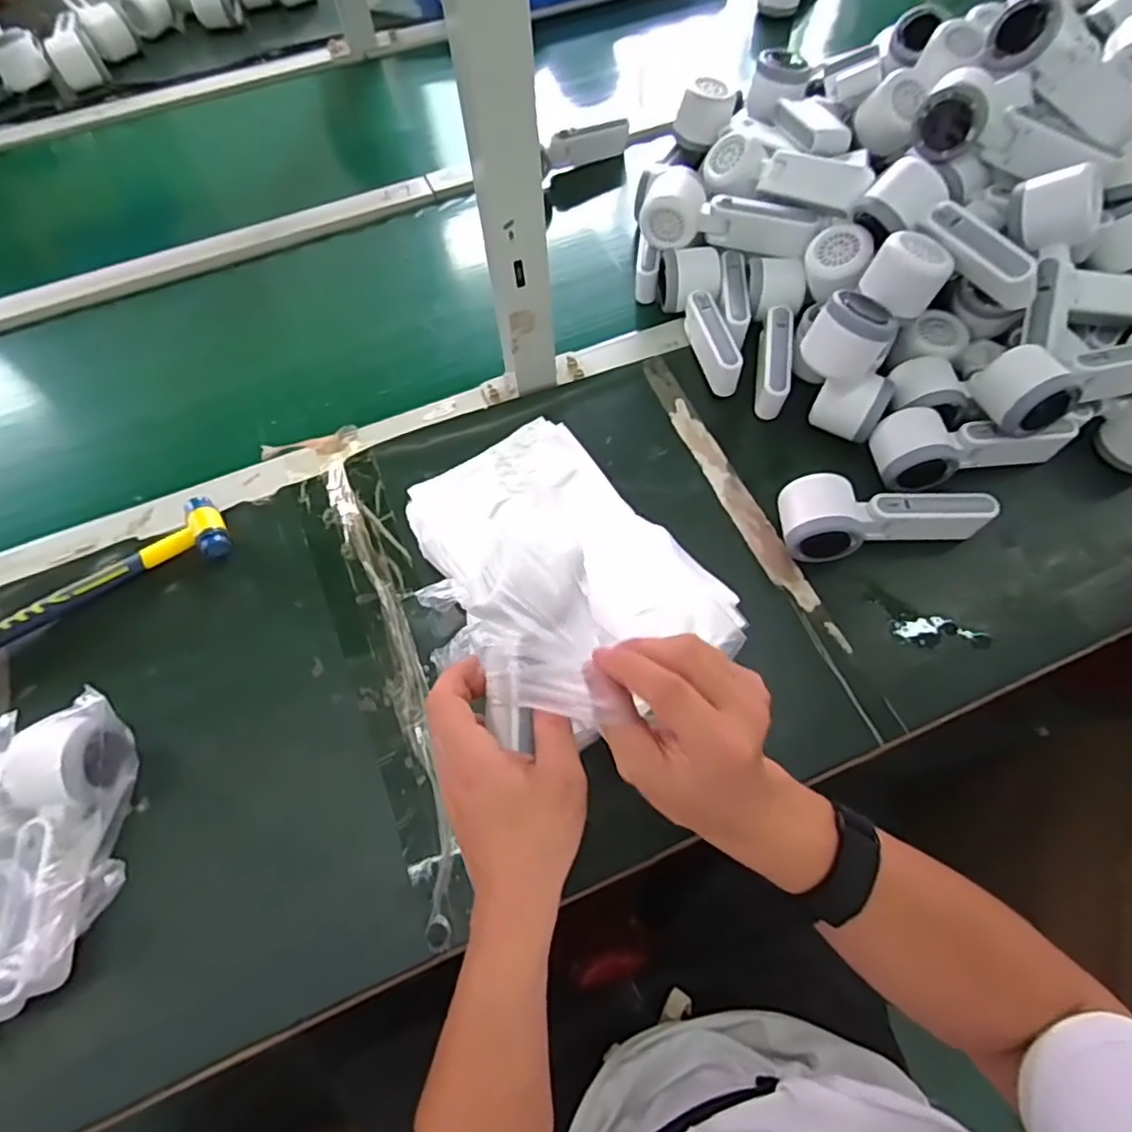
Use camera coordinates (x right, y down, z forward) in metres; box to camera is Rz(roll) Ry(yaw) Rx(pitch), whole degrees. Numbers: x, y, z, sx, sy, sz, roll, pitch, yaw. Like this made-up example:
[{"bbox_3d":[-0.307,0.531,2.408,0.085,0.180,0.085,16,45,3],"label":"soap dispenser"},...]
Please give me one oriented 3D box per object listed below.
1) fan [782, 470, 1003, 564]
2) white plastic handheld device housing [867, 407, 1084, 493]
[{"bbox_3d":[0.264,-0.034,0.526,0.171,0.050,0.064,2,65,2],"label":"fan"},{"bbox_3d":[0.355,-0.109,0.559,0.167,0.052,0.063,-12,66,-4],"label":"white plastic handheld device housing"}]

